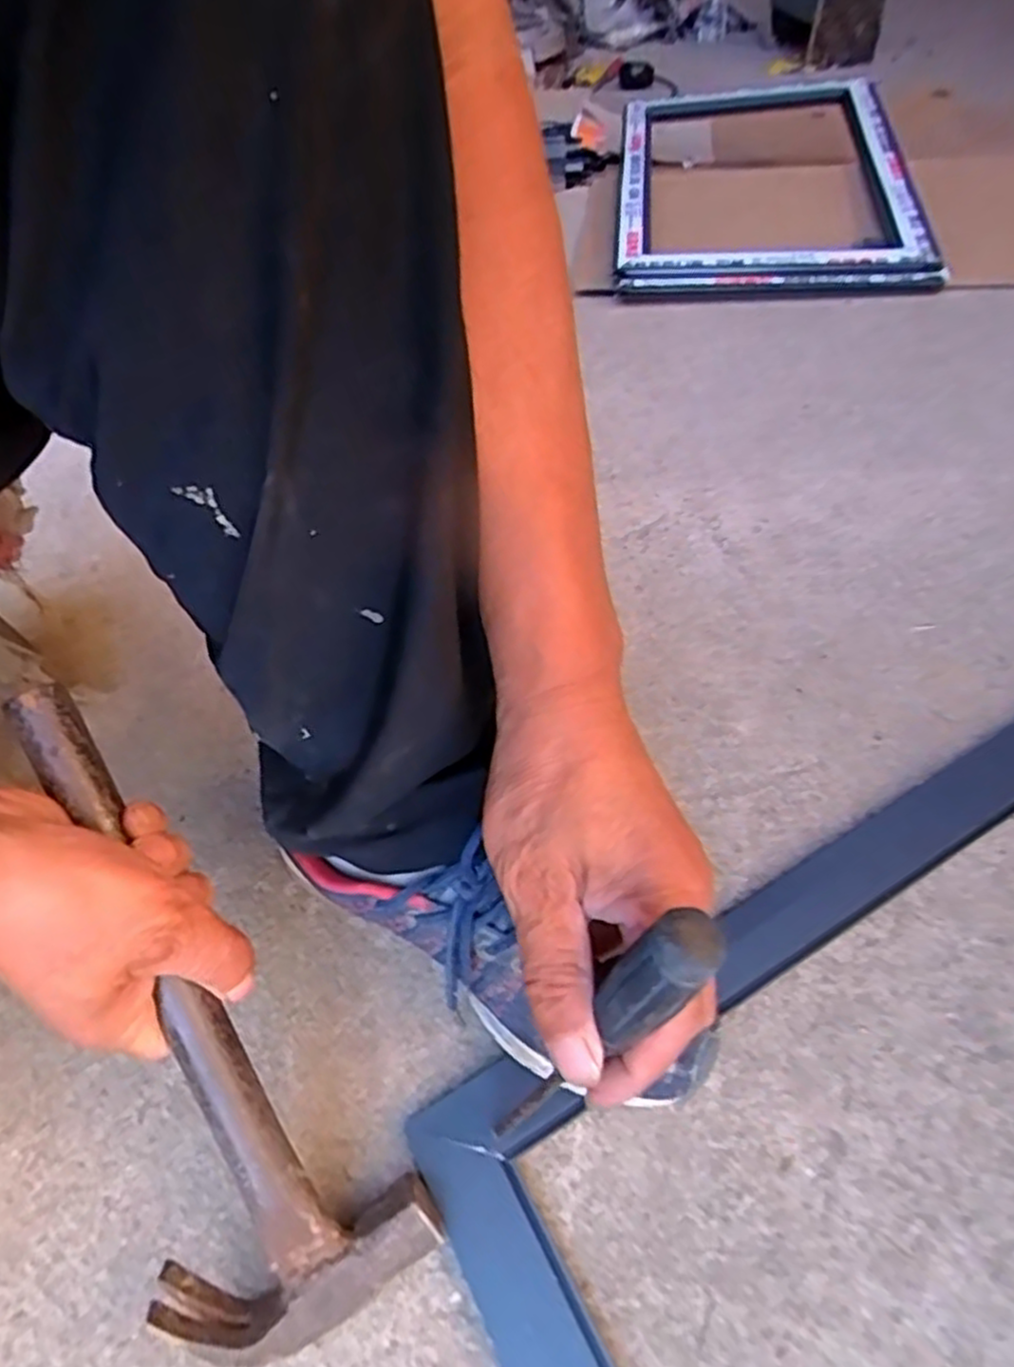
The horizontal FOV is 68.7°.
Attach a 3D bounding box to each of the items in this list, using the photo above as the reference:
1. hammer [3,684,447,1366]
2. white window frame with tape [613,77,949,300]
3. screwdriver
[{"bbox_3d":[-0.145,0.145,0.325,0.110,0.026,0.299,-27,92,-16],"label":"hammer"},{"bbox_3d":[0.310,-0.631,0.915,0.348,0.067,0.536,2,51,9],"label":"white window frame with tape"},{"bbox_3d":[0.032,0.144,0.290,0.031,0.215,0.020,-2,50,-18],"label":"screwdriver"}]

